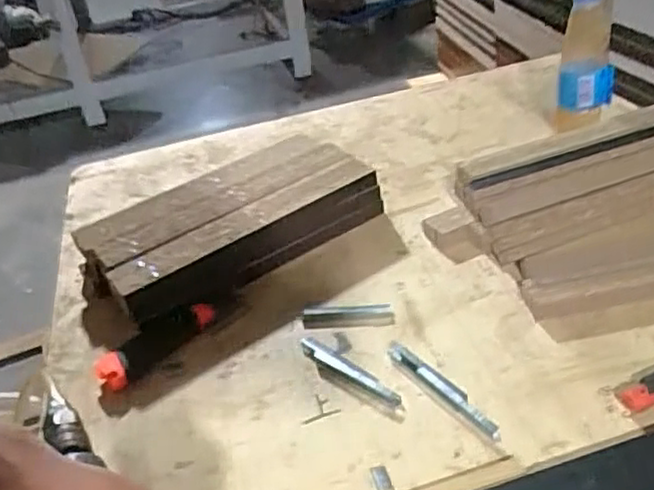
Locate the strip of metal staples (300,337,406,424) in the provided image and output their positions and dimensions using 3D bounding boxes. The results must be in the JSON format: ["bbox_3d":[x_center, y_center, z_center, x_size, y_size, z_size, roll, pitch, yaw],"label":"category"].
[{"bbox_3d":[0.018,0.114,0.607,0.024,0.005,0.125,-34,41,-30],"label":"strip of metal staples"}]

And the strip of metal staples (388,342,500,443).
[{"bbox_3d":[0.095,0.117,0.582,0.017,0.013,0.131,-27,39,-23],"label":"strip of metal staples"}]

